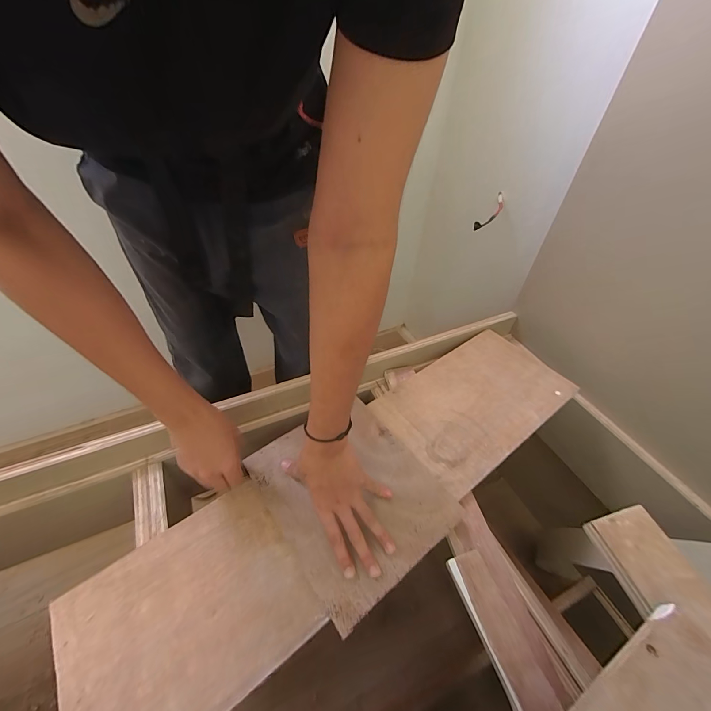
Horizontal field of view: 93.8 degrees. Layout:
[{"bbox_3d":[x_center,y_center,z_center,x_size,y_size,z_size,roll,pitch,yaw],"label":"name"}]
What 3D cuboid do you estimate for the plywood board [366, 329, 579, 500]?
[{"bbox_3d":[0.212,0.073,0.586,0.322,0.014,0.201,-27,51,-24],"label":"plywood board"}]

